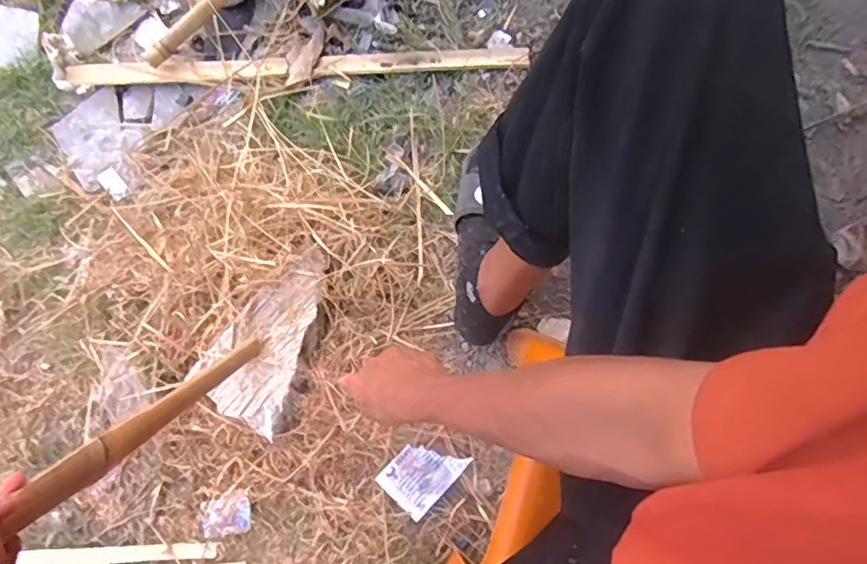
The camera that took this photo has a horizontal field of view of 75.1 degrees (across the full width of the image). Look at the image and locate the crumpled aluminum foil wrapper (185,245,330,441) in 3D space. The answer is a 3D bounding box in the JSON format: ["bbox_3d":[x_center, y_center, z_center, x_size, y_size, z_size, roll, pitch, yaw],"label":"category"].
[{"bbox_3d":[-0.181,0.075,0.704,0.131,0.038,0.220,40,80,7],"label":"crumpled aluminum foil wrapper"}]

